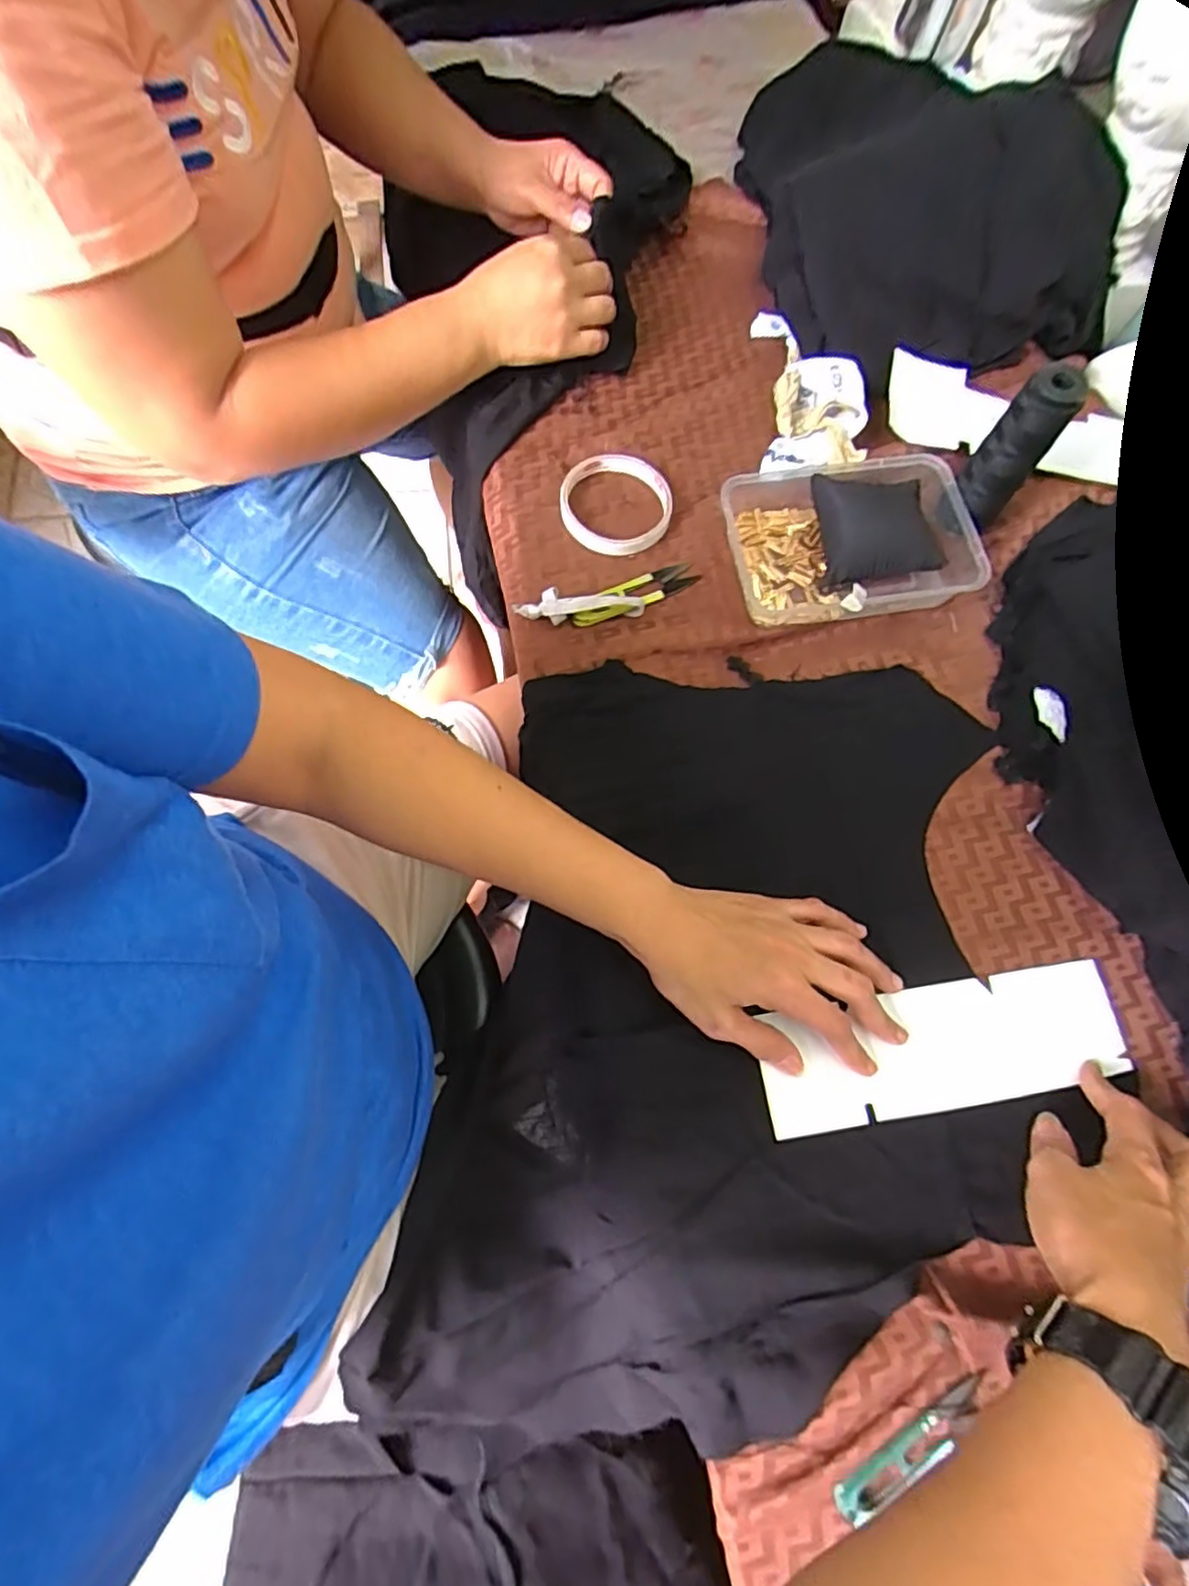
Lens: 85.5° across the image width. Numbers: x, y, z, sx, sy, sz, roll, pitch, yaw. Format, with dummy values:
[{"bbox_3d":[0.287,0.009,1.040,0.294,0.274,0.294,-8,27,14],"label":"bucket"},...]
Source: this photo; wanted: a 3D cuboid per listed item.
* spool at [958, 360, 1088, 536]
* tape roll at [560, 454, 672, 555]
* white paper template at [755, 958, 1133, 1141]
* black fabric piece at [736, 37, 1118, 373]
[{"bbox_3d":[0.288,-0.235,0.444,0.032,0.110,0.040,-39,77,-14],"label":"spool"},{"bbox_3d":[0.016,-0.219,0.485,0.083,0.010,0.082,1,72,-2],"label":"tape roll"},{"bbox_3d":[0.219,0.159,0.404,0.230,0.004,0.070,-9,73,-4],"label":"white paper template"},{"bbox_3d":[0.282,-0.558,0.575,0.278,0.051,0.413,-4,72,-4],"label":"black fabric piece"}]

